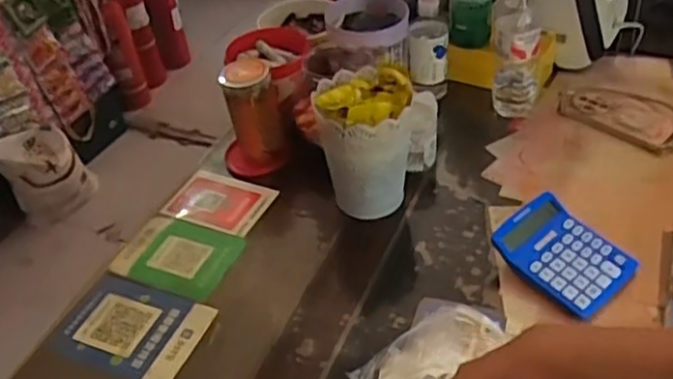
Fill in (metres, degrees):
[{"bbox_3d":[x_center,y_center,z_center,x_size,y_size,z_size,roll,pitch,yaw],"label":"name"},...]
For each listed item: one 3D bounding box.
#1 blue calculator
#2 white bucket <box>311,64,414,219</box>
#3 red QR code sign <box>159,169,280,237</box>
[{"bbox_3d":[0.276,0.077,0.845,0.114,0.039,0.146,-34,48,-27],"label":"blue calculator"},{"bbox_3d":[0.040,-0.056,0.939,0.123,0.183,0.124,0,42,9],"label":"white bucket"},{"bbox_3d":[-0.173,0.017,1.025,0.151,0.008,0.100,14,47,24],"label":"red QR code sign"}]

